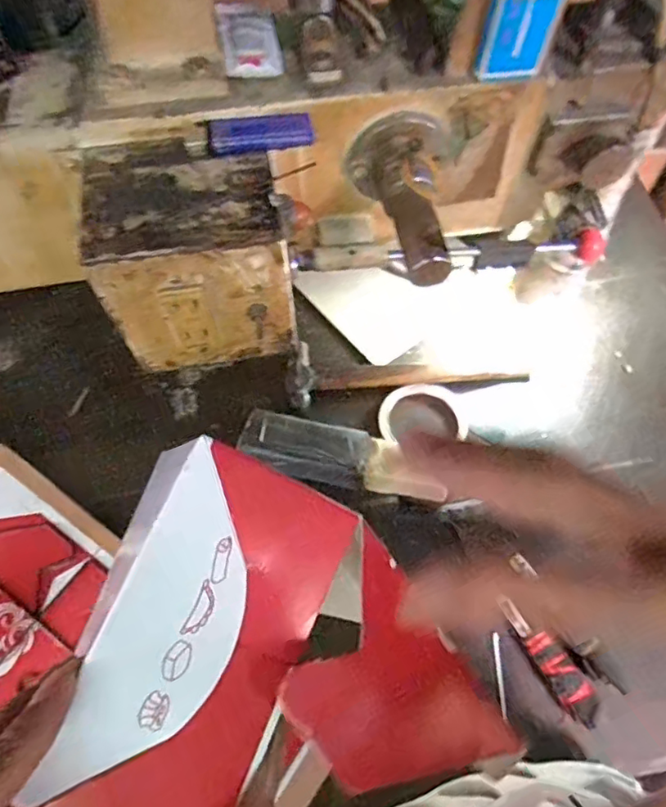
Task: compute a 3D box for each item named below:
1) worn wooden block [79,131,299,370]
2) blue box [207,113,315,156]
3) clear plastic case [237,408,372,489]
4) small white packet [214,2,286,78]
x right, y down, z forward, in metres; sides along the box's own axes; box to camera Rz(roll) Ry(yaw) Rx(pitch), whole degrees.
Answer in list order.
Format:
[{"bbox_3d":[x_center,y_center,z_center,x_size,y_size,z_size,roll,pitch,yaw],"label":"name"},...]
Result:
[{"bbox_3d":[-0.096,-0.102,0.408,0.119,0.128,0.095,-11,63,-6],"label":"worn wooden block"},{"bbox_3d":[-0.047,-0.175,0.375,0.066,0.014,0.021,-11,63,-6],"label":"blue box"},{"bbox_3d":[-0.030,0.043,0.572,0.125,0.020,0.066,13,63,7],"label":"clear plastic case"},{"bbox_3d":[-0.058,-0.255,0.400,0.038,0.006,0.085,-10,63,-6],"label":"small white packet"}]

